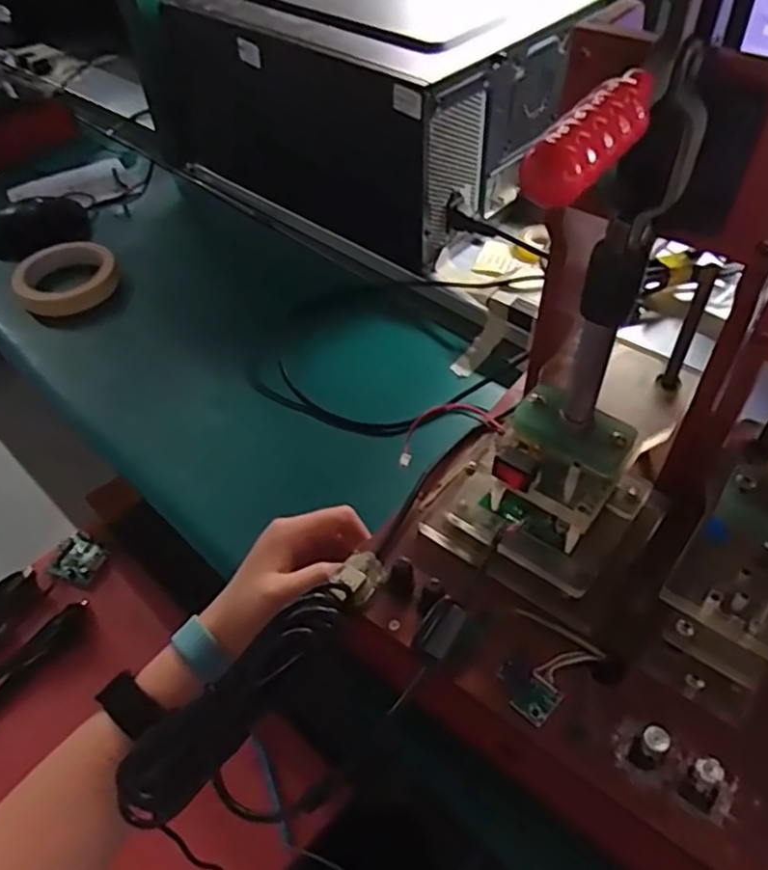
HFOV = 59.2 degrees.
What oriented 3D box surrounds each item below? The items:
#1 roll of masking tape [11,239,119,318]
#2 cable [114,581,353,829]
[{"bbox_3d":[-0.325,-0.160,0.695,0.103,0.030,0.103,-2,48,2],"label":"roll of masking tape"},{"bbox_3d":[-0.075,0.139,0.358,0.152,0.037,0.024,-47,57,-1],"label":"cable"}]

